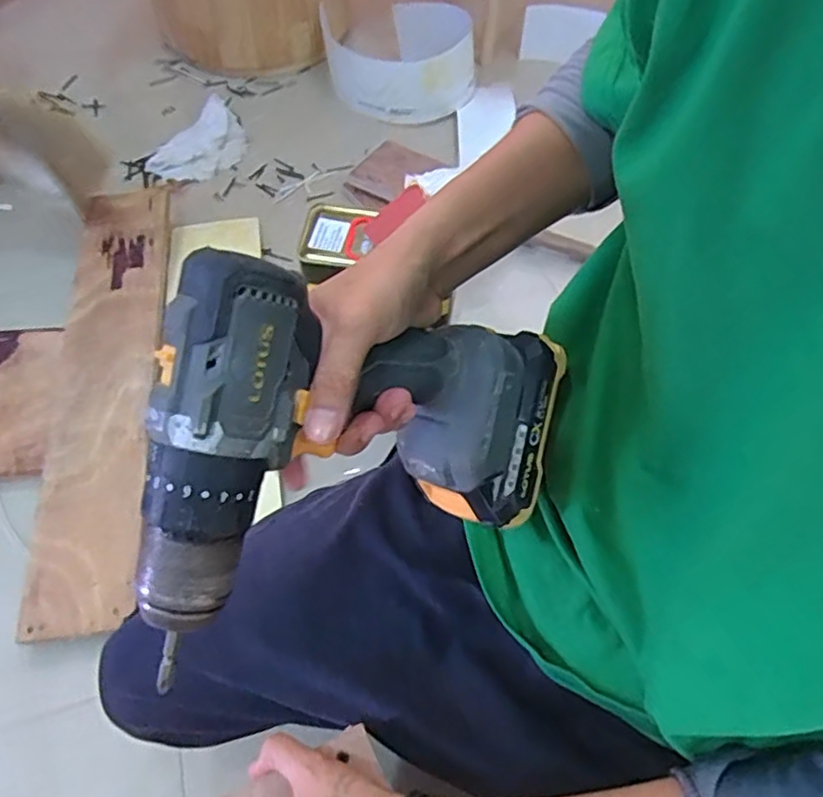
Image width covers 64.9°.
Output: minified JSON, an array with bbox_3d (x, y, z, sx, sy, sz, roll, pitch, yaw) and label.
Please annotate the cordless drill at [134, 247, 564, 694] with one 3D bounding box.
[{"bbox_3d":[-0.027,0.015,0.342,0.225,0.162,0.075,-2,12,-36],"label":"cordless drill"}]

